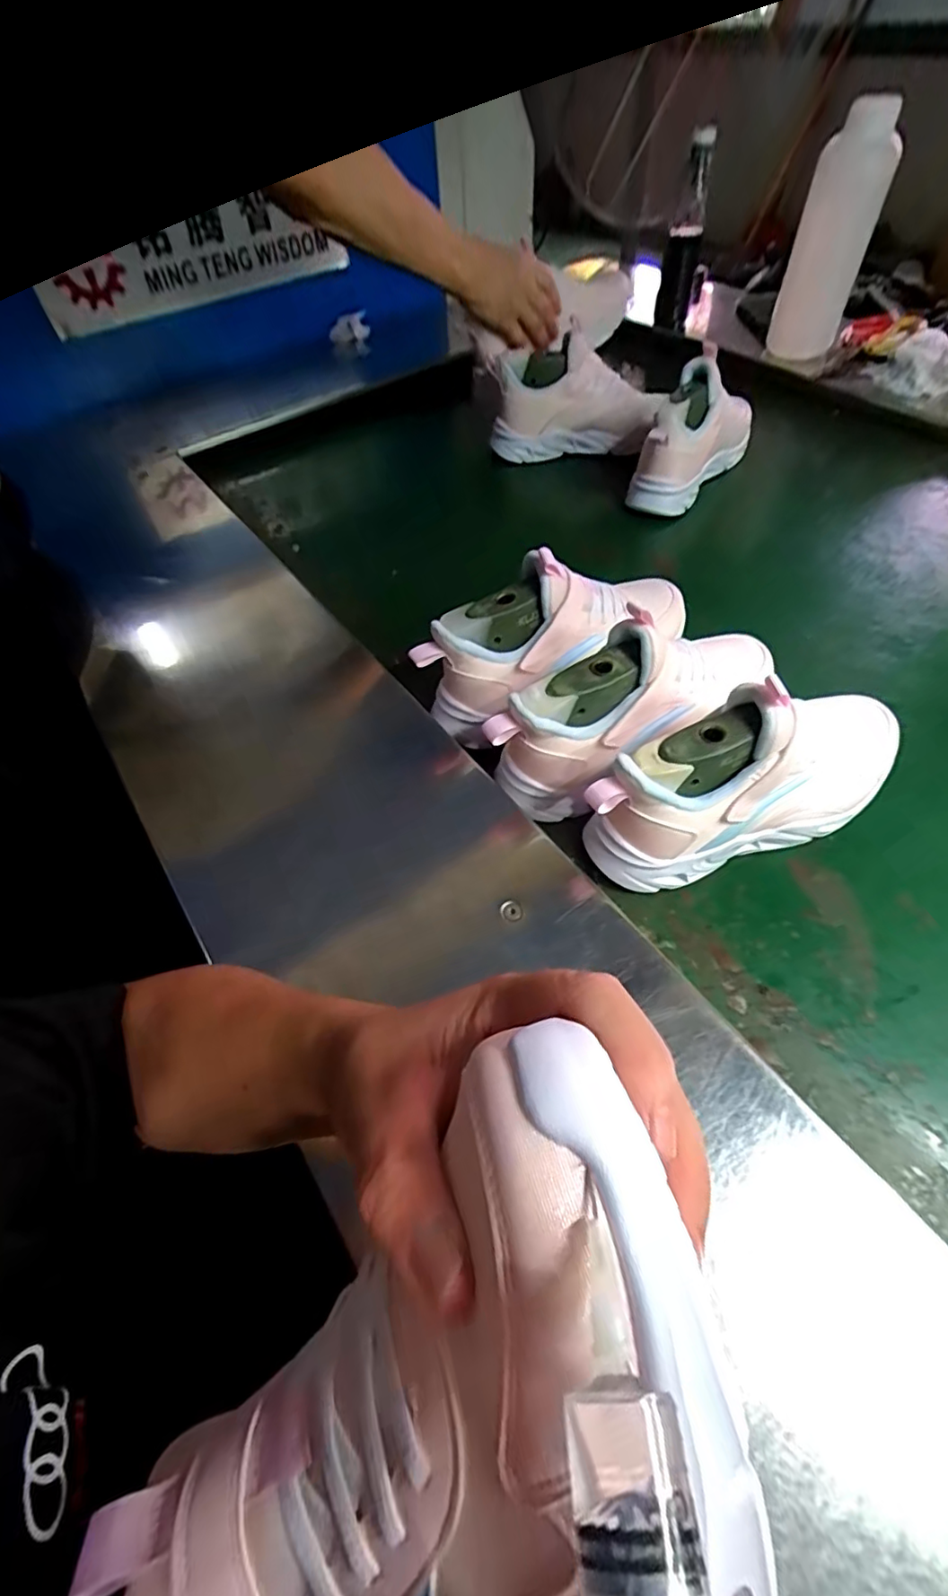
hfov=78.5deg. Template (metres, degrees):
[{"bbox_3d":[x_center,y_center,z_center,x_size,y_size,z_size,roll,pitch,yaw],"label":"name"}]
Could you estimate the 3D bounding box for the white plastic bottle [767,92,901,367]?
[{"bbox_3d":[0.463,-0.712,0.761,0.084,0.265,0.068,16,58,14],"label":"white plastic bottle"}]

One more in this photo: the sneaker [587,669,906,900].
[{"bbox_3d":[0.202,-0.015,0.401,0.251,0.118,0.079,-24,57,-13],"label":"sneaker"}]

